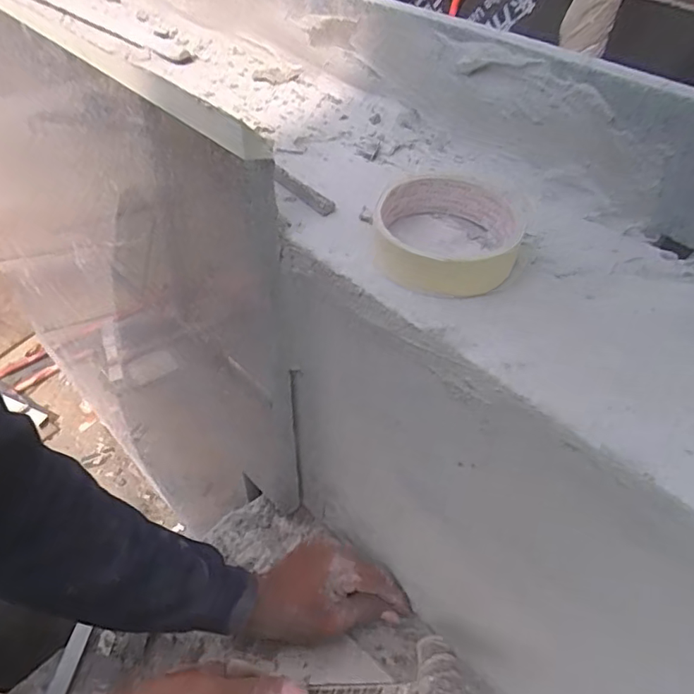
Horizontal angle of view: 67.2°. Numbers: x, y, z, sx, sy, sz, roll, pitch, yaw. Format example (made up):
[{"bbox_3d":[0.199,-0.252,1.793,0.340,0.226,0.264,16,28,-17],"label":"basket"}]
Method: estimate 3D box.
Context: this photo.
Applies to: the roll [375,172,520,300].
[{"bbox_3d":[0.054,-0.061,0.294,0.079,0.025,0.093,17,48,14],"label":"roll"}]

